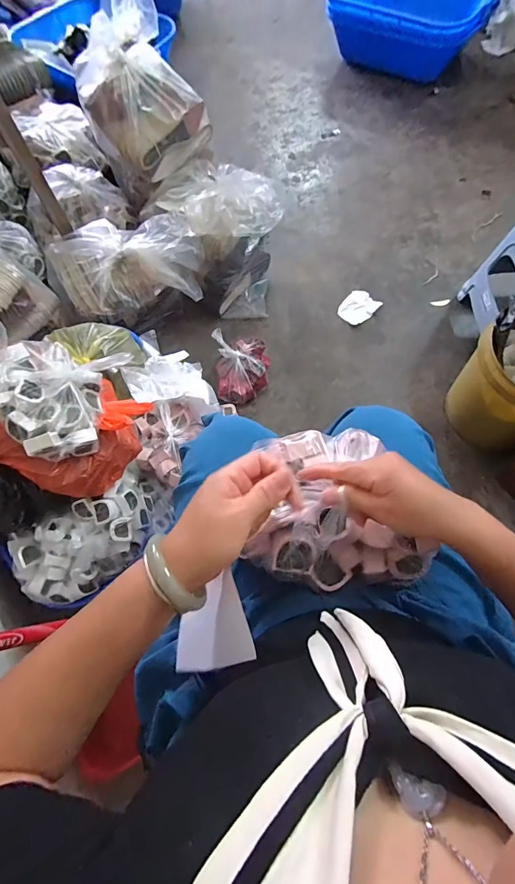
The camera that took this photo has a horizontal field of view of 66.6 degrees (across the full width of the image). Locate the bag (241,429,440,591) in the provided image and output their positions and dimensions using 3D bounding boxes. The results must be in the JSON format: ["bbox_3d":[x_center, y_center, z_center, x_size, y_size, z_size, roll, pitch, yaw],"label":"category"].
[{"bbox_3d":[0.083,0.076,0.451,0.206,0.087,0.170,-6,69,-1],"label":"bag"}]

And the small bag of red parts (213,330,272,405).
[{"bbox_3d":[-0.043,-0.219,1.134,0.157,0.077,0.203,-3,69,0],"label":"small bag of red parts"}]

